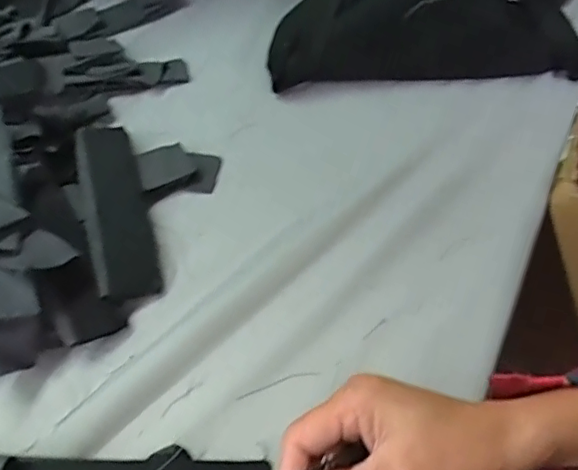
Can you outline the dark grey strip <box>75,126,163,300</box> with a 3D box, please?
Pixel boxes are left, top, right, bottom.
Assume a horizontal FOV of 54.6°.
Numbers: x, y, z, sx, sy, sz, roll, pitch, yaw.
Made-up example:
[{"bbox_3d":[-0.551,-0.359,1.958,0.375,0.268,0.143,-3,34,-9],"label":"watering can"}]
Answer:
[{"bbox_3d":[-0.144,-0.027,0.463,0.049,0.009,0.183,-4,51,-25],"label":"dark grey strip"}]

